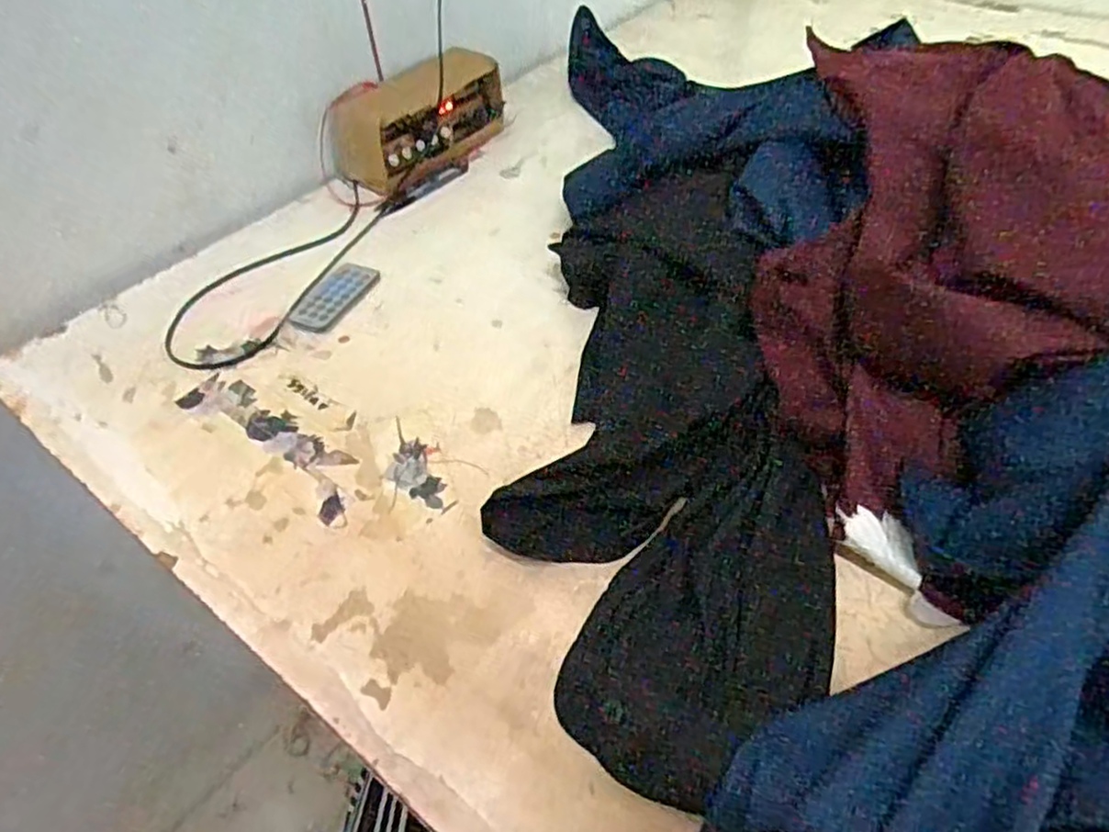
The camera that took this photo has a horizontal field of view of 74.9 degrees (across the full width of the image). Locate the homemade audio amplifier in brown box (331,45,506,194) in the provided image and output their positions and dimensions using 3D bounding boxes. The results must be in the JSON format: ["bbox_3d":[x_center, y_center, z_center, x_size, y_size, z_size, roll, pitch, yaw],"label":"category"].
[{"bbox_3d":[-0.134,-0.308,0.750,0.088,0.086,0.178,29,56,27],"label":"homemade audio amplifier in brown box"}]

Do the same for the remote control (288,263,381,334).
[{"bbox_3d":[-0.186,-0.101,0.614,0.041,0.006,0.088,16,51,18],"label":"remote control"}]

